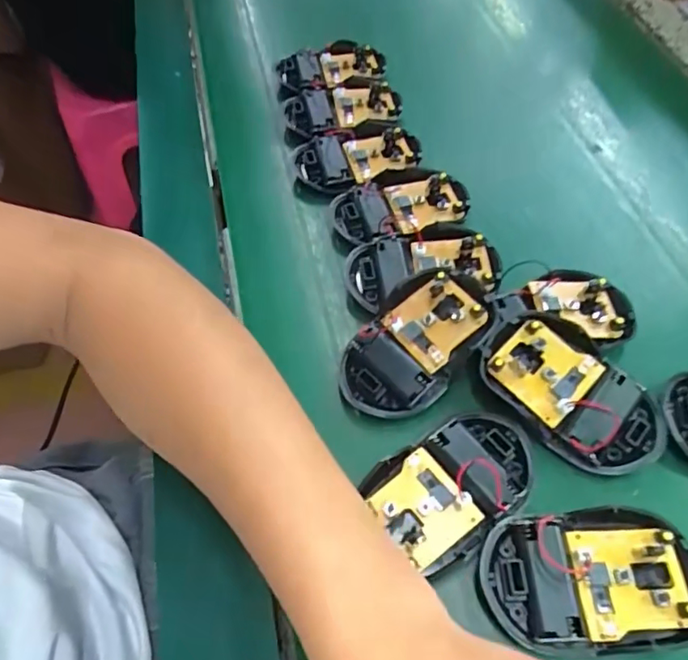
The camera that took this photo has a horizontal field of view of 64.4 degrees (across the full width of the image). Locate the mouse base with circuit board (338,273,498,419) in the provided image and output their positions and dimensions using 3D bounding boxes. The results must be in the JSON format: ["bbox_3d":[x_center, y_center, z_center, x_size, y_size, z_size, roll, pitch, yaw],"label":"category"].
[{"bbox_3d":[0.041,0.007,0.307,0.094,0.026,0.054,-40,64,-20],"label":"mouse base with circuit board"}]

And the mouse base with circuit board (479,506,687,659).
[{"bbox_3d":[0.111,0.109,0.241,0.094,0.018,0.058,-6,58,-1],"label":"mouse base with circuit board"}]

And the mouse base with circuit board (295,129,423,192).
[{"bbox_3d":[0.011,-0.130,0.411,0.089,0.021,0.058,-19,59,-9],"label":"mouse base with circuit board"}]

